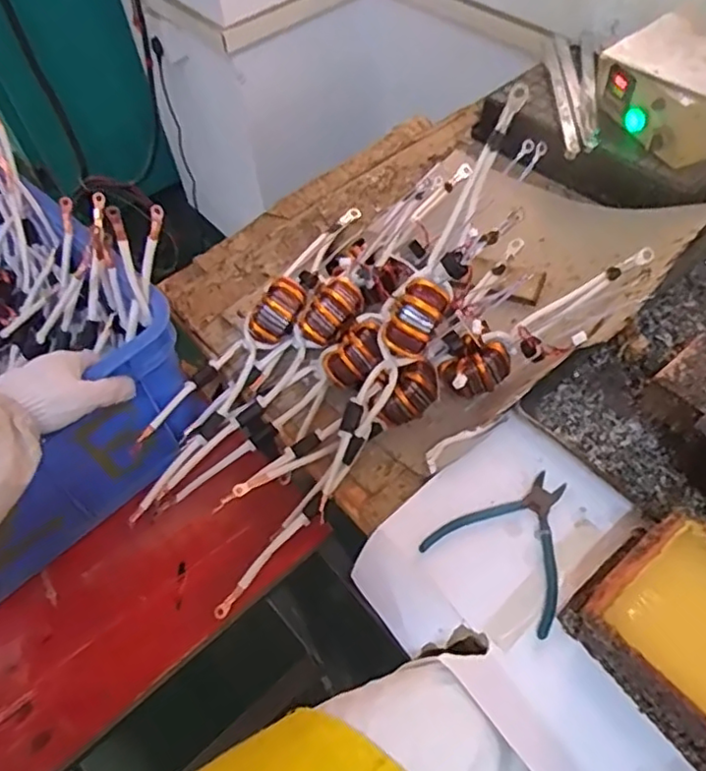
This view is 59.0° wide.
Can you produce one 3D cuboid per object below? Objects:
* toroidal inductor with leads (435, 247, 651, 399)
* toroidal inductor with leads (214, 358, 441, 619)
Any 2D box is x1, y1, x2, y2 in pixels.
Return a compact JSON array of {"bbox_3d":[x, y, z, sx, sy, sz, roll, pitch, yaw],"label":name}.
[{"bbox_3d":[0.223,-0.062,0.682,0.278,0.050,0.068,-24,54,-12],"label":"toroidal inductor with leads"},{"bbox_3d":[-0.038,0.090,0.644,0.322,0.054,0.078,-46,60,-6],"label":"toroidal inductor with leads"}]

